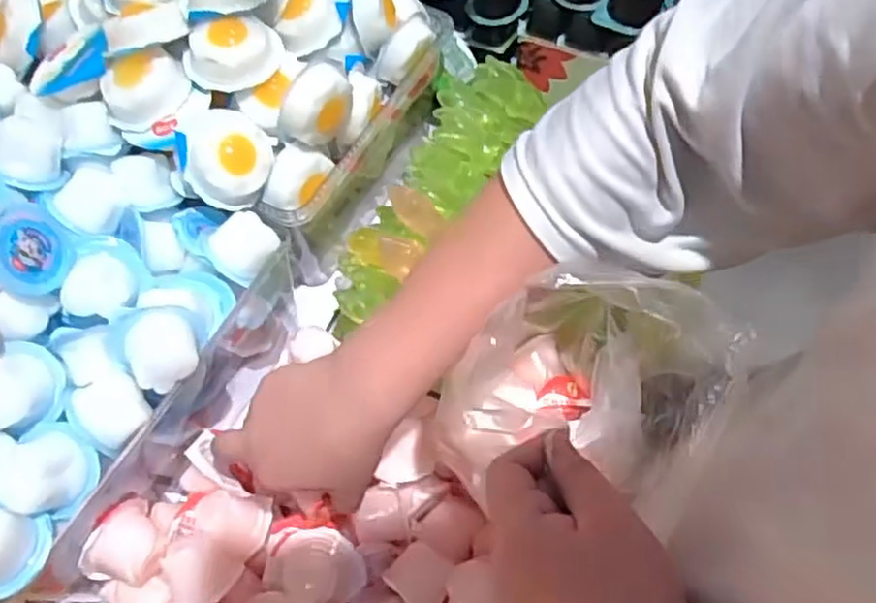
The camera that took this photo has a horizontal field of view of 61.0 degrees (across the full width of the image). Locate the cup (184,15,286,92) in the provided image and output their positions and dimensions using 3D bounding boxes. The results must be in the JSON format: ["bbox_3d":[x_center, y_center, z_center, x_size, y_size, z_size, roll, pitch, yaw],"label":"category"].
[{"bbox_3d":[-0.150,-0.183,0.546,0.069,0.027,0.045,-20,63,-10],"label":"cup"}]

